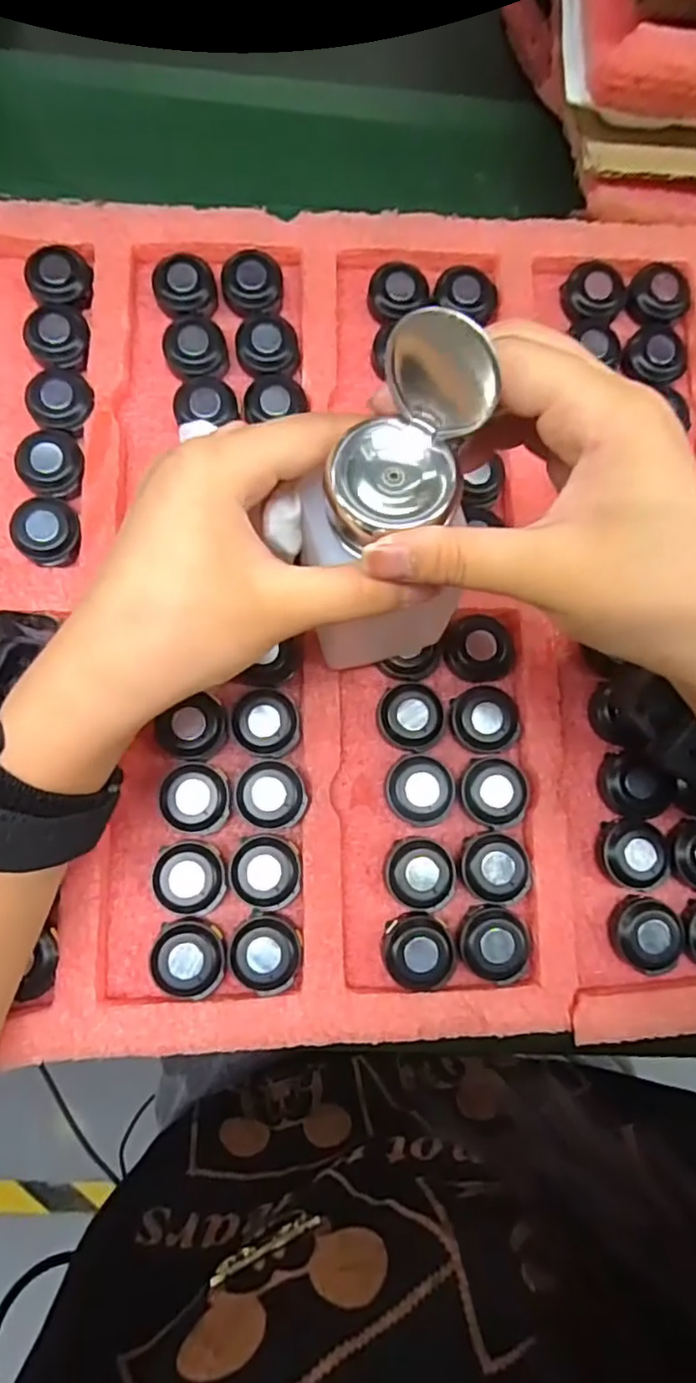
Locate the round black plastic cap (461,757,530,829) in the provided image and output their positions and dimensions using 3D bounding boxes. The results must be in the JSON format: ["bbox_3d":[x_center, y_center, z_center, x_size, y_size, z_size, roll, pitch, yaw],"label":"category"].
[{"bbox_3d":[0.064,0.044,0.281,0.029,0.012,0.029,1,82,-4],"label":"round black plastic cap"}]

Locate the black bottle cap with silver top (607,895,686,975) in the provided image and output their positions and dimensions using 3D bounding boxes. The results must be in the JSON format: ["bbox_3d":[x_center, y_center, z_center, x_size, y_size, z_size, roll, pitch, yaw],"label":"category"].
[{"bbox_3d":[0.128,0.104,0.274,0.029,0.011,0.029,1,82,-4],"label":"black bottle cap with silver top"}]

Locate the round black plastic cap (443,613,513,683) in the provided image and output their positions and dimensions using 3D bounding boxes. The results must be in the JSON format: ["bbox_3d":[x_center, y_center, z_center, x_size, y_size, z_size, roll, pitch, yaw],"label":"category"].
[{"bbox_3d":[0.059,-0.019,0.283,0.030,0.008,0.026,11,82,-2],"label":"round black plastic cap"}]

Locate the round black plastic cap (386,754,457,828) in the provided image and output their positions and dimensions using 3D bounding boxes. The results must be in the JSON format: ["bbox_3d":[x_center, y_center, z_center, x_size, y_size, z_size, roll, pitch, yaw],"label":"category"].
[{"bbox_3d":[0.032,0.043,0.278,0.028,0.012,0.030,1,82,-4],"label":"round black plastic cap"}]

